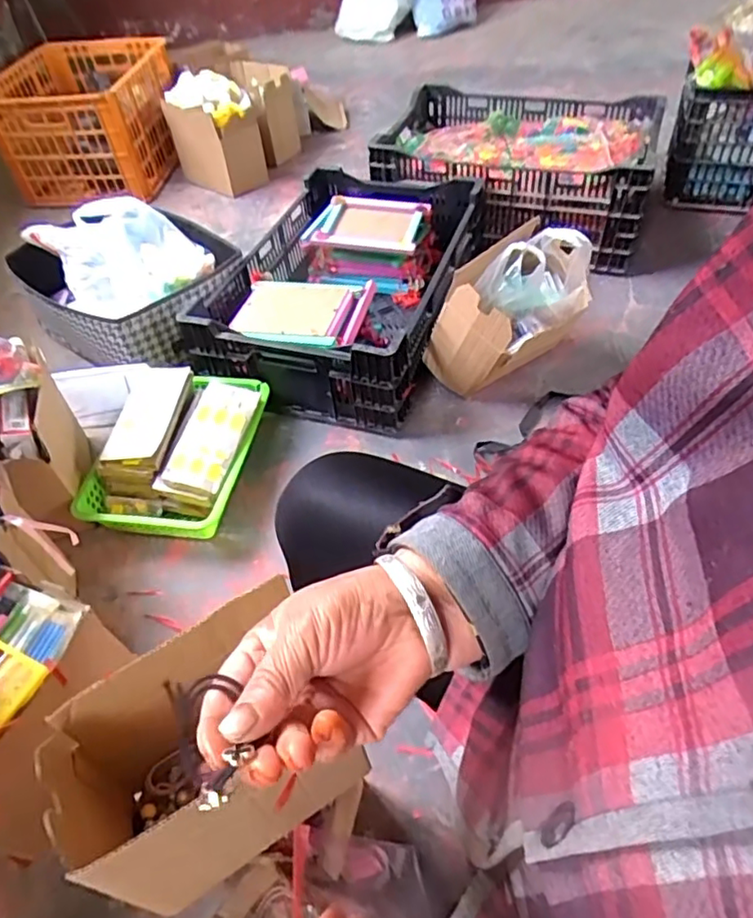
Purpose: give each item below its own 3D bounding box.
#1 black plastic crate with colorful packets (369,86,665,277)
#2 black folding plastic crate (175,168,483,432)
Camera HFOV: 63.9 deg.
[{"bbox_3d":[0.336,-0.693,1.423,0.588,0.185,0.462,16,52,18],"label":"black plastic crate with colorful packets"},{"bbox_3d":[-0.061,-0.352,1.235,0.427,0.184,0.597,13,51,15],"label":"black folding plastic crate"}]

